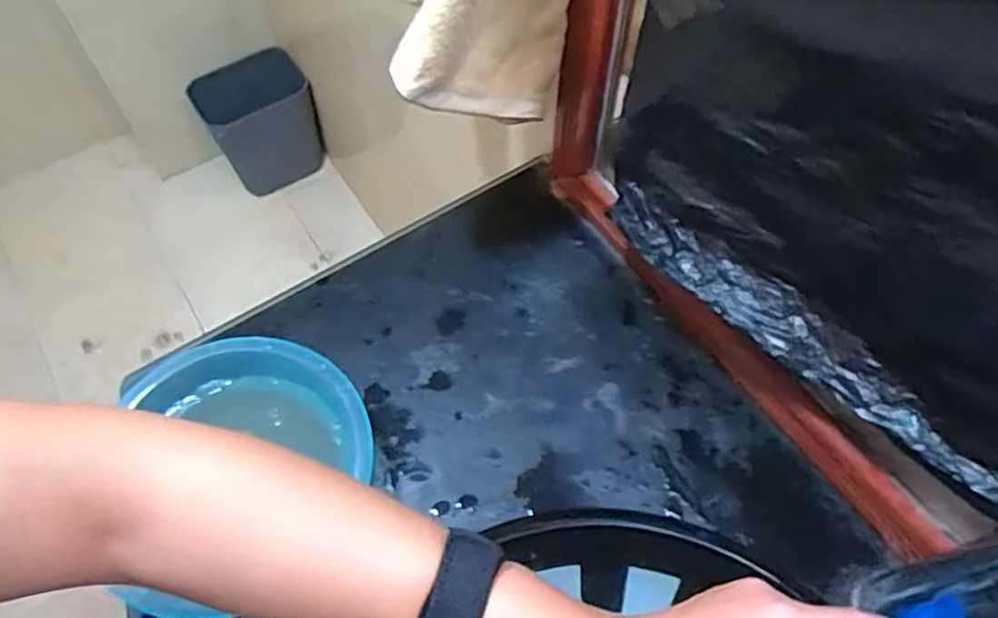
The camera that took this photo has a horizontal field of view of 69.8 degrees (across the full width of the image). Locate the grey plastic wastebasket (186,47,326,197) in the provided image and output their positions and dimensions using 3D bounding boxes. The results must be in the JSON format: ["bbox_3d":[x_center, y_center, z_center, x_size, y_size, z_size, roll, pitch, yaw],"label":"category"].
[{"bbox_3d":[-0.542,-0.426,1.660,0.237,0.245,0.197,-31,64,-16],"label":"grey plastic wastebasket"}]

